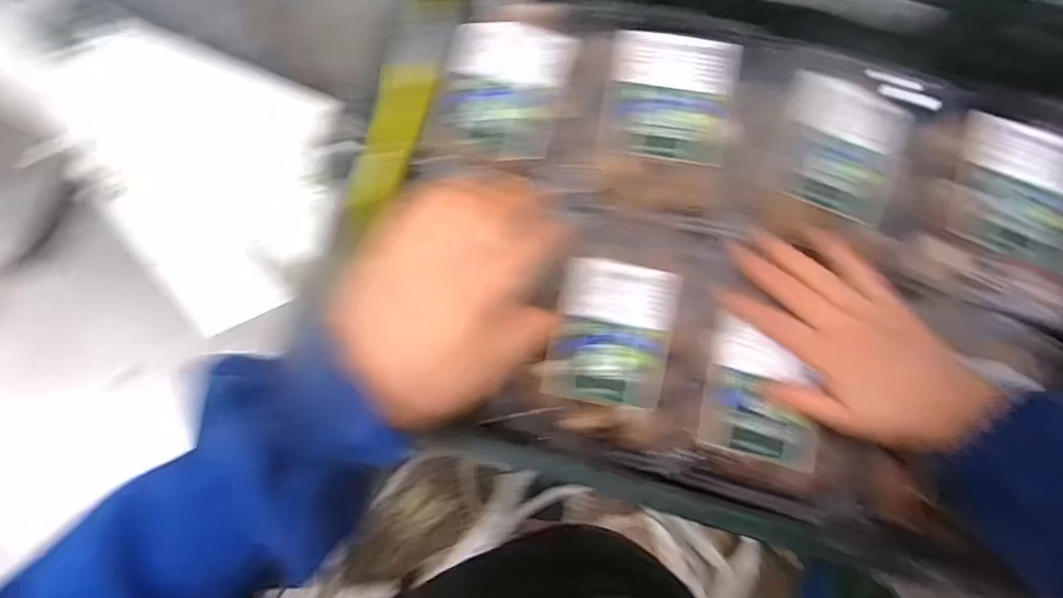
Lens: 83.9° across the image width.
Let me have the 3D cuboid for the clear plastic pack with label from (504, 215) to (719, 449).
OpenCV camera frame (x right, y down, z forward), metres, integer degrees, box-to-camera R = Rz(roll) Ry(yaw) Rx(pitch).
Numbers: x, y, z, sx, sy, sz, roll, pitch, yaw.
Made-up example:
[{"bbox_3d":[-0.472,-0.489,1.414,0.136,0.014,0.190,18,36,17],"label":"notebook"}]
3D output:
[{"bbox_3d":[0.069,0.020,0.436,0.126,0.038,0.167,12,76,4],"label":"clear plastic pack with label"}]

